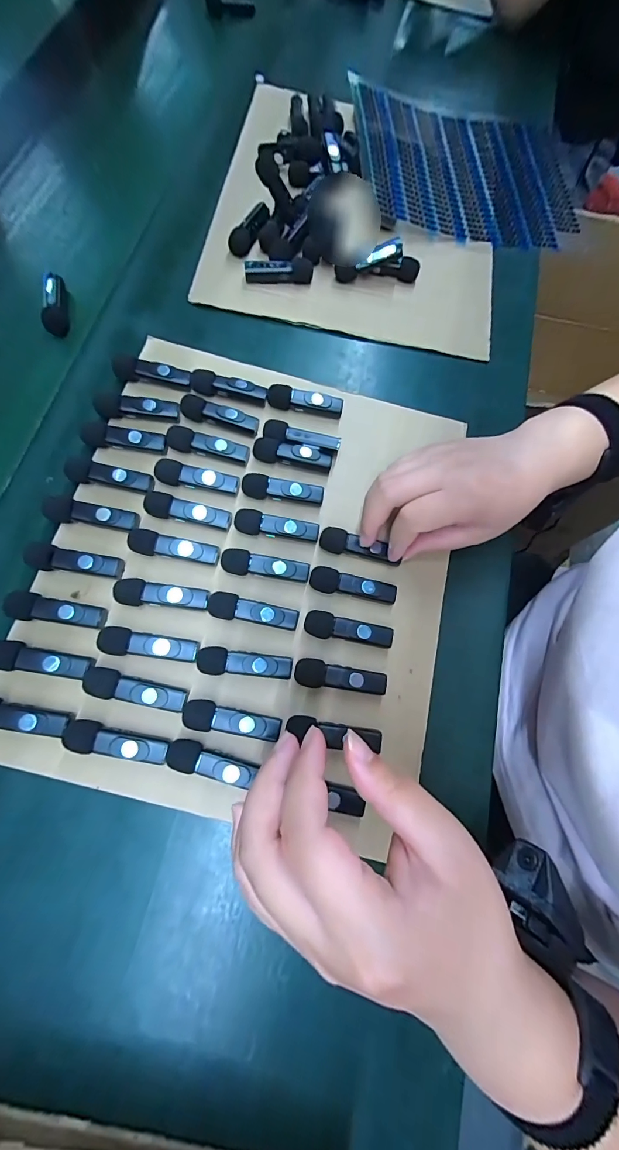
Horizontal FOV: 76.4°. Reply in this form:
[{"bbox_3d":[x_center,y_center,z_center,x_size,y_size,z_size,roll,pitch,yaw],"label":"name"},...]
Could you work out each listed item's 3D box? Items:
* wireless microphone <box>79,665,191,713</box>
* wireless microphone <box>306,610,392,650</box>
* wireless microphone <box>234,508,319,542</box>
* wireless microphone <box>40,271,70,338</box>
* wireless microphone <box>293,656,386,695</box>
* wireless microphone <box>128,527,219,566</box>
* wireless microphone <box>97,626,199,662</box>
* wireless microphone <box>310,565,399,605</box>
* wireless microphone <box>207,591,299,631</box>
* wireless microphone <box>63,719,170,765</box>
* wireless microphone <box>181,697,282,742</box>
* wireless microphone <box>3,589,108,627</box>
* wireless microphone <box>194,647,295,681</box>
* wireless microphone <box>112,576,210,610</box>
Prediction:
[{"bbox_3d":[-0.115,0.077,0.262,0.066,0.012,0.018,15,72,3],"label":"wireless microphone"},{"bbox_3d":[0.029,0.041,0.288,0.064,0.011,0.018,13,72,2],"label":"wireless microphone"},{"bbox_3d":[-0.025,-0.037,0.304,0.063,0.011,0.017,9,72,1],"label":"wireless microphone"},{"bbox_3d":[-0.234,-0.248,0.362,0.023,0.024,0.060,-15,73,-7],"label":"wireless microphone"},{"bbox_3d":[0.022,0.073,0.277,0.064,0.011,0.019,11,72,1],"label":"wireless microphone"},{"bbox_3d":[-0.101,-0.019,0.291,0.064,0.016,0.017,13,72,2],"label":"wireless microphone"},{"bbox_3d":[-0.110,0.049,0.271,0.065,0.013,0.018,10,72,1],"label":"wireless microphone"},{"bbox_3d":[0.033,0.009,0.299,0.064,0.013,0.018,12,72,2],"label":"wireless microphone"},{"bbox_3d":[-0.041,0.027,0.285,0.064,0.012,0.018,12,72,2],"label":"wireless microphone"},{"bbox_3d":[-0.123,0.107,0.251,0.063,0.012,0.018,13,72,2],"label":"wireless microphone"},{"bbox_3d":[-0.051,0.098,0.263,0.063,0.011,0.019,11,72,1],"label":"wireless microphone"},{"bbox_3d":[-0.173,0.025,0.272,0.063,0.017,0.019,9,72,1],"label":"wireless microphone"},{"bbox_3d":[-0.045,0.062,0.275,0.064,0.011,0.019,7,72,0],"label":"wireless microphone"},{"bbox_3d":[-0.105,0.014,0.281,0.064,0.014,0.018,6,72,-1],"label":"wireless microphone"}]

